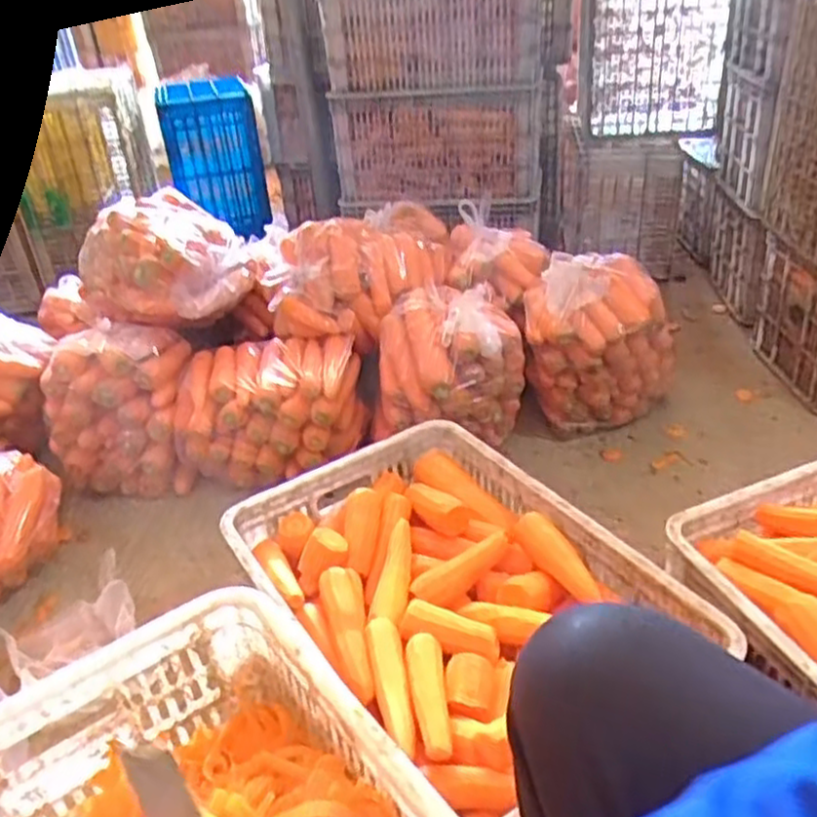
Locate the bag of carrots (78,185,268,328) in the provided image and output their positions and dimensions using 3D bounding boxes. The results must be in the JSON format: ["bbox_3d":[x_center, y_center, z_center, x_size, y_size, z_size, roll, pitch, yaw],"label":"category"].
[{"bbox_3d":[-0.471,-0.303,1.534,0.261,0.188,0.309,6,34,17],"label":"bag of carrots"}]

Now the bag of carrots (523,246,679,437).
[{"bbox_3d":[0.355,-0.119,1.397,0.273,0.283,0.204,0,33,9],"label":"bag of carrots"}]

